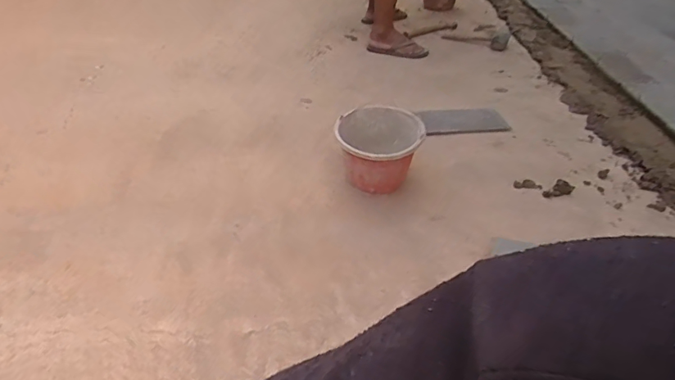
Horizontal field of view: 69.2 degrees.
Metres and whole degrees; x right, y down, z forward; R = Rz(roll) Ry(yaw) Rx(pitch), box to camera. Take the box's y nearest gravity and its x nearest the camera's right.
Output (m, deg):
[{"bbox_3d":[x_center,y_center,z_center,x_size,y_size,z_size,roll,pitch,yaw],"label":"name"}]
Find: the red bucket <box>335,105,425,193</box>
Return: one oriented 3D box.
[{"bbox_3d":[0.112,-0.112,1.338,0.218,0.169,0.251,9,35,-1],"label":"red bucket"}]

